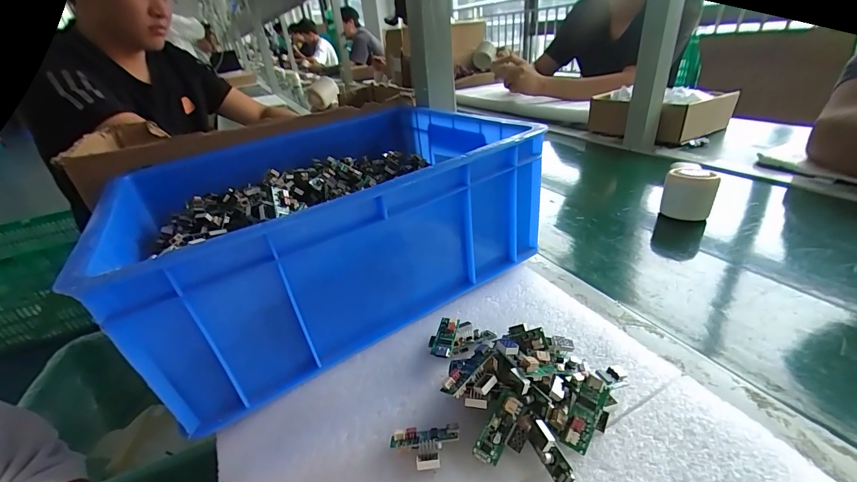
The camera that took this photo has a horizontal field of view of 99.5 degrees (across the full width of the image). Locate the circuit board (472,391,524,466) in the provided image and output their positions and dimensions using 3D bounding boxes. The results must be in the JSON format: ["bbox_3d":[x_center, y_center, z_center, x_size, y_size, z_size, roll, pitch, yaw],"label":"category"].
[{"bbox_3d":[0.038,0.103,0.200,0.012,0.009,0.037,20,68,38],"label":"circuit board"}]

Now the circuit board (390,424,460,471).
[{"bbox_3d":[-0.002,0.116,0.203,0.039,0.008,0.023,-6,31,1],"label":"circuit board"}]

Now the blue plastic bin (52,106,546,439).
[{"bbox_3d":[-0.092,-0.032,0.360,0.321,0.122,0.259,-24,35,-25],"label":"blue plastic bin"}]

